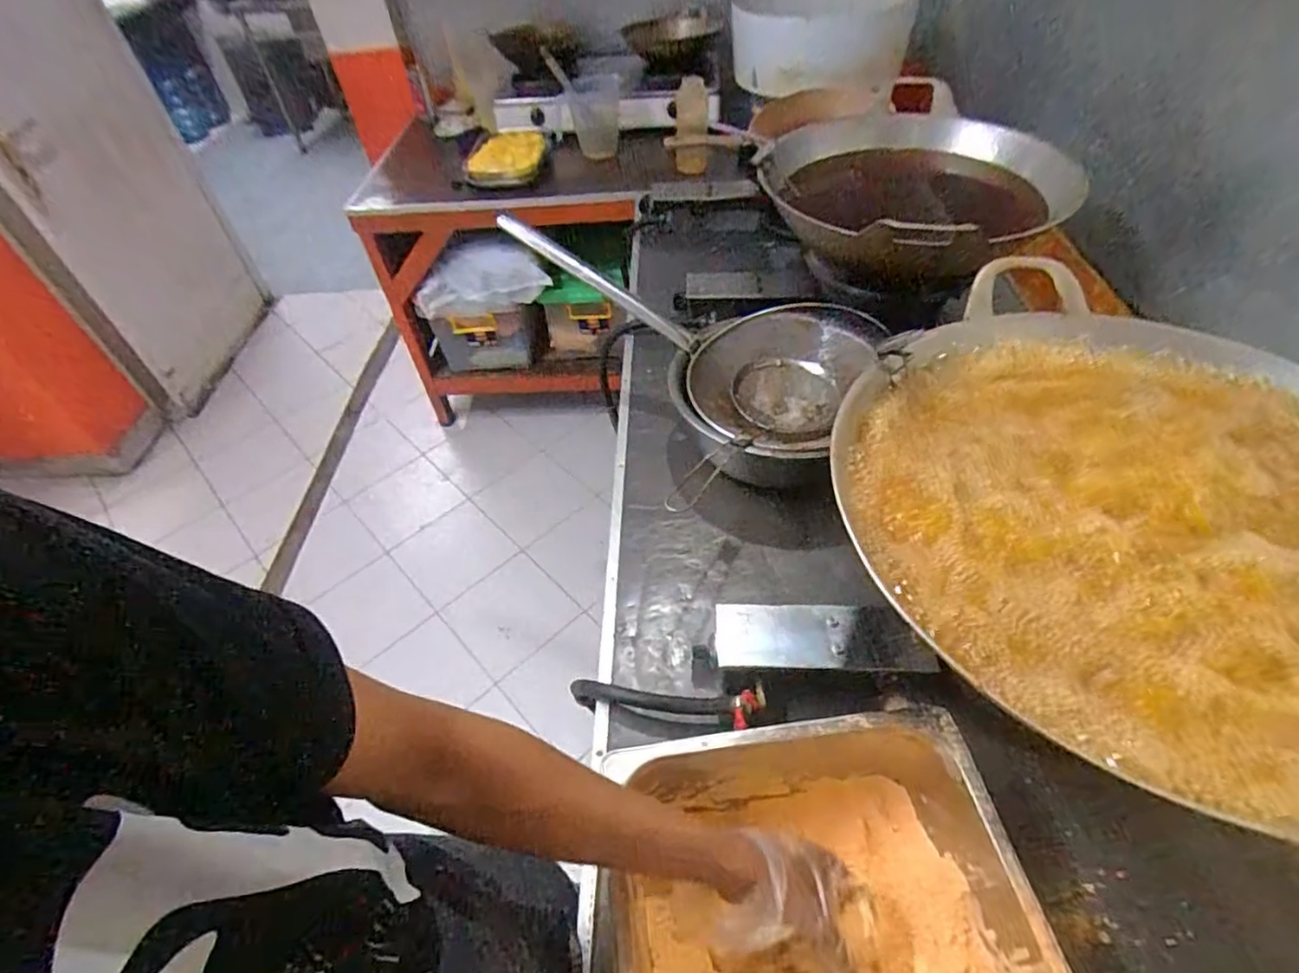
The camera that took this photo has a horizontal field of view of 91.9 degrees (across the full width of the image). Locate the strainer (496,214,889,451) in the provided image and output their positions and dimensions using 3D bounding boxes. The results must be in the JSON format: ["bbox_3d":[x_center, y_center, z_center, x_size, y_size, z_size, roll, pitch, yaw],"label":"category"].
[{"bbox_3d":[0.045,-0.235,0.976,0.589,0.145,0.308,22,51,-2],"label":"strainer"}]

